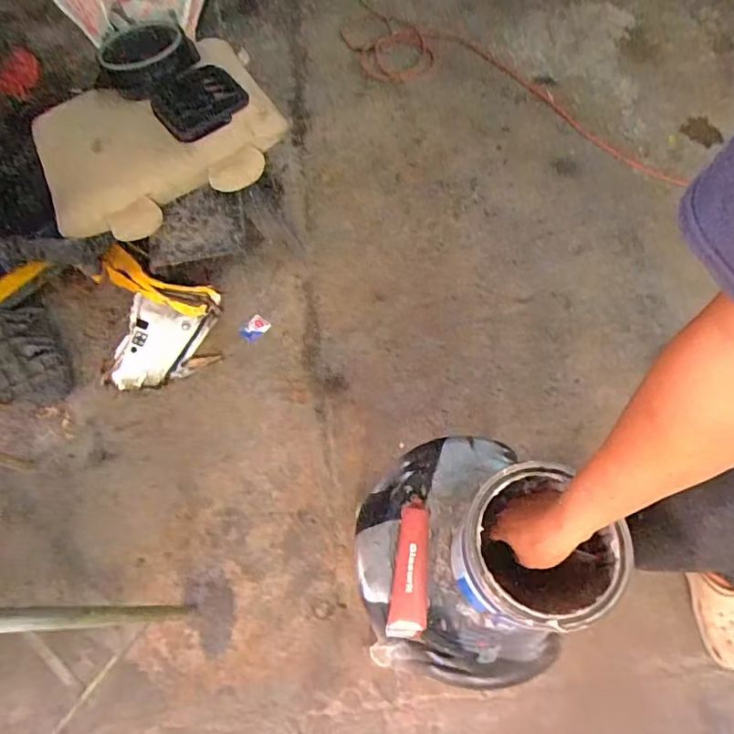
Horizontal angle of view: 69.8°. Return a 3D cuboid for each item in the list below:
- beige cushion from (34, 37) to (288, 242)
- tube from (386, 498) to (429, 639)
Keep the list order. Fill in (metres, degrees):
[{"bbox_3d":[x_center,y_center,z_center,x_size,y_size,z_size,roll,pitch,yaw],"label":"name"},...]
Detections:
[{"bbox_3d":[-0.368,-0.407,0.952,0.447,0.132,0.236,-30,70,-12],"label":"beige cushion"},{"bbox_3d":[0.056,0.264,0.698,0.049,0.032,0.169,3,67,1],"label":"tube"}]

